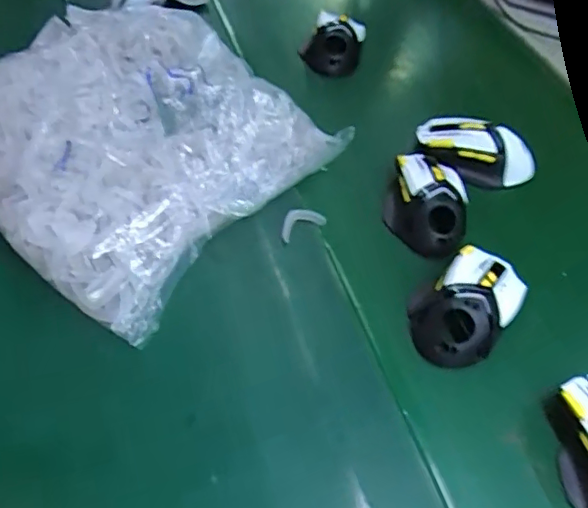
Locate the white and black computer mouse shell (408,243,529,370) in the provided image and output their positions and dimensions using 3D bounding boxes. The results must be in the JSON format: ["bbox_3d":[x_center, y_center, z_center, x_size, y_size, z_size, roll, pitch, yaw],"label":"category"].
[{"bbox_3d":[0.144,0.037,0.454,0.069,0.033,0.118,38,56,22],"label":"white and black computer mouse shell"}]

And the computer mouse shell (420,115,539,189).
[{"bbox_3d":[0.191,-0.107,0.587,0.120,0.039,0.064,26,53,14],"label":"computer mouse shell"}]

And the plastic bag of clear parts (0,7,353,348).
[{"bbox_3d":[-0.162,-0.131,0.532,0.352,0.062,0.299,35,55,20],"label":"plastic bag of clear parts"}]

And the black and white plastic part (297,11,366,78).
[{"bbox_3d":[0.048,-0.262,0.693,0.072,0.048,0.085,10,51,1],"label":"black and white plastic part"}]

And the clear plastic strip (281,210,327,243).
[{"bbox_3d":[0.006,-0.029,0.495,0.047,0.004,0.023,-26,83,-29],"label":"clear plastic strip"}]

